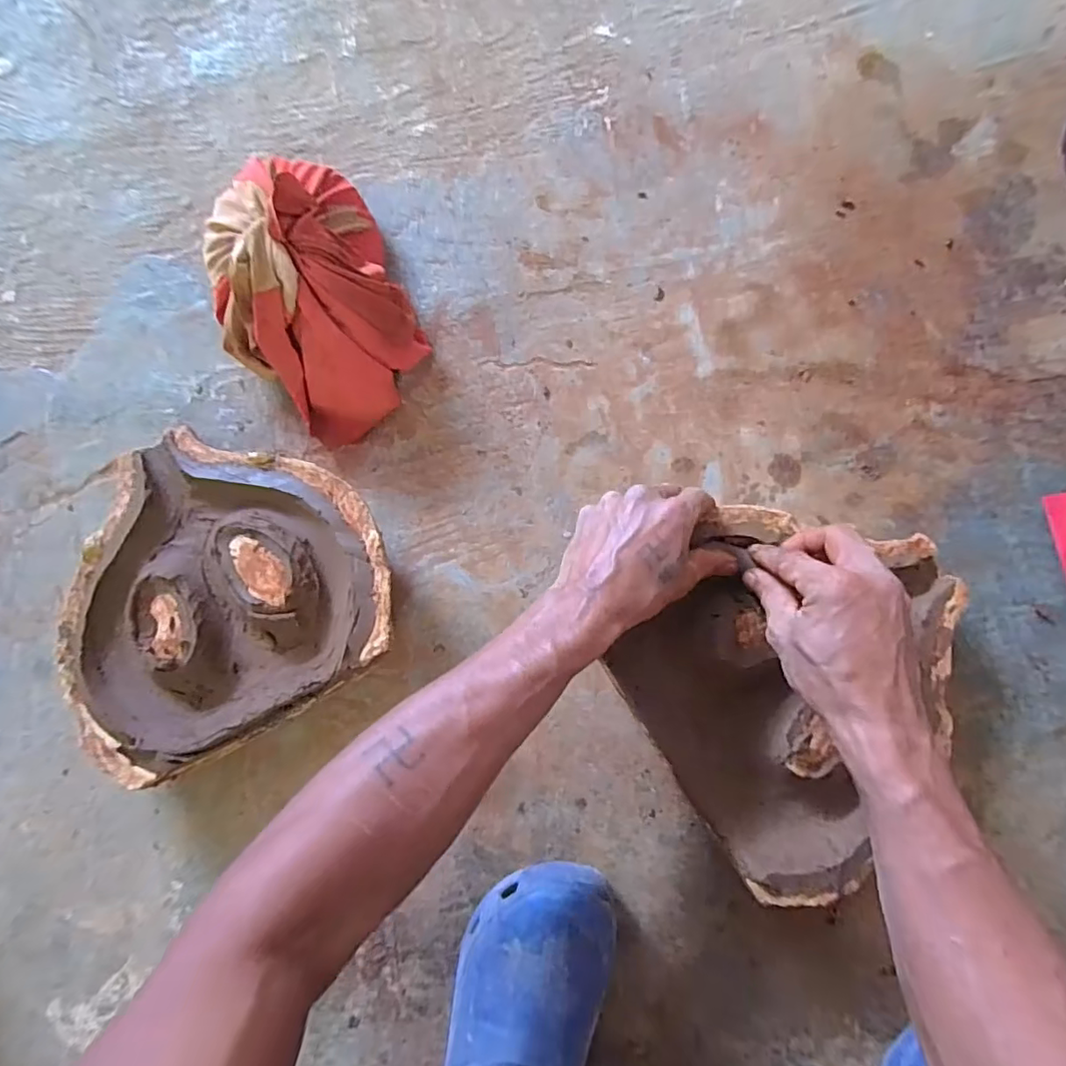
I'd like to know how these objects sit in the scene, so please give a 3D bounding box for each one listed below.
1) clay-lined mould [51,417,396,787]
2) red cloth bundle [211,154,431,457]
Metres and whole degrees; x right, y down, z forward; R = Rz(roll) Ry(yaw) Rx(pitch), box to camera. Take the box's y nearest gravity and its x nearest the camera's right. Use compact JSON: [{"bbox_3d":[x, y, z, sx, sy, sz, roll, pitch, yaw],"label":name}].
[{"bbox_3d":[-0.266,0.040,0.485,0.271,0.065,0.249,0,84,3],"label":"clay-lined mould"},{"bbox_3d":[-0.203,-0.212,0.493,0.161,0.097,0.240,-24,83,0],"label":"red cloth bundle"}]

